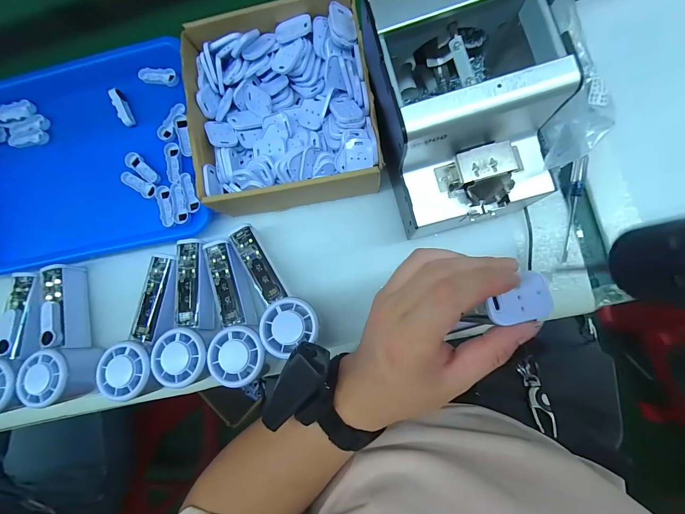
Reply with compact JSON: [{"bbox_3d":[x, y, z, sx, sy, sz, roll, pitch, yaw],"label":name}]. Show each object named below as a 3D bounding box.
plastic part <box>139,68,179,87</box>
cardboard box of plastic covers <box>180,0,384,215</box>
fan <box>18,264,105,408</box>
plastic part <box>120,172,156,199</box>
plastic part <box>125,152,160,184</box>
[{"bbox_3d":[-0.240,-0.236,0.402,0.049,0.015,0.017,9,86,7],"label":"plastic part"},{"bbox_3d":[-0.064,-0.162,0.339,0.189,0.059,0.207,-8,84,6],"label":"cardboard box of plastic covers"},{"bbox_3d":[-0.320,0.086,0.354,0.053,0.054,0.155,-17,70,5],"label":"fan"},{"bbox_3d":[-0.255,-0.090,0.382,0.047,0.010,0.018,28,89,8],"label":"plastic part"},{"bbox_3d":[-0.251,-0.111,0.382,0.048,0.010,0.016,40,91,8],"label":"plastic part"}]

